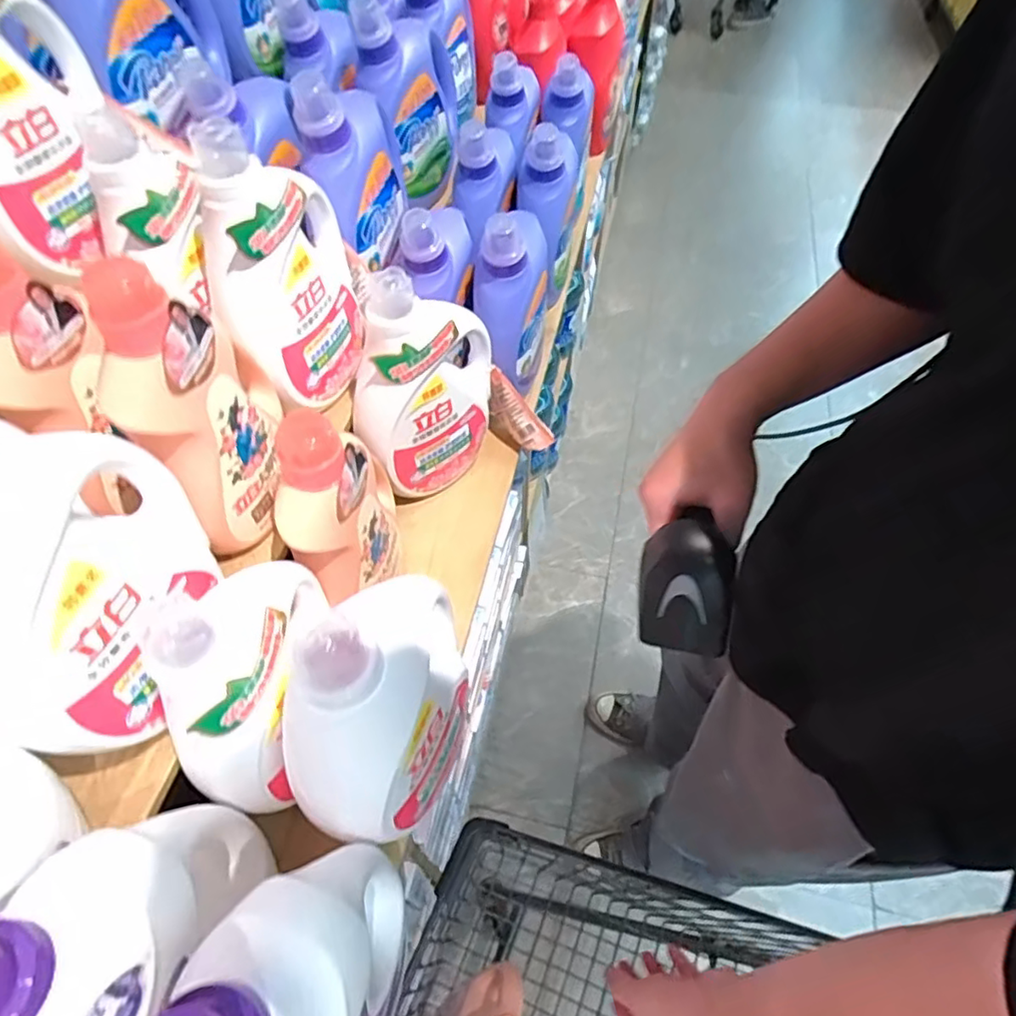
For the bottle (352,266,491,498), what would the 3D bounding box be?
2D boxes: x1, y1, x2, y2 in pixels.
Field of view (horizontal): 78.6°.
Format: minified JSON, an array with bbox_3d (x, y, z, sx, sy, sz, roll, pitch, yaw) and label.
[{"bbox_3d":[-0.099,-0.148,0.778,0.191,0.298,0.090,-26,59,-17],"label":"bottle"}]

